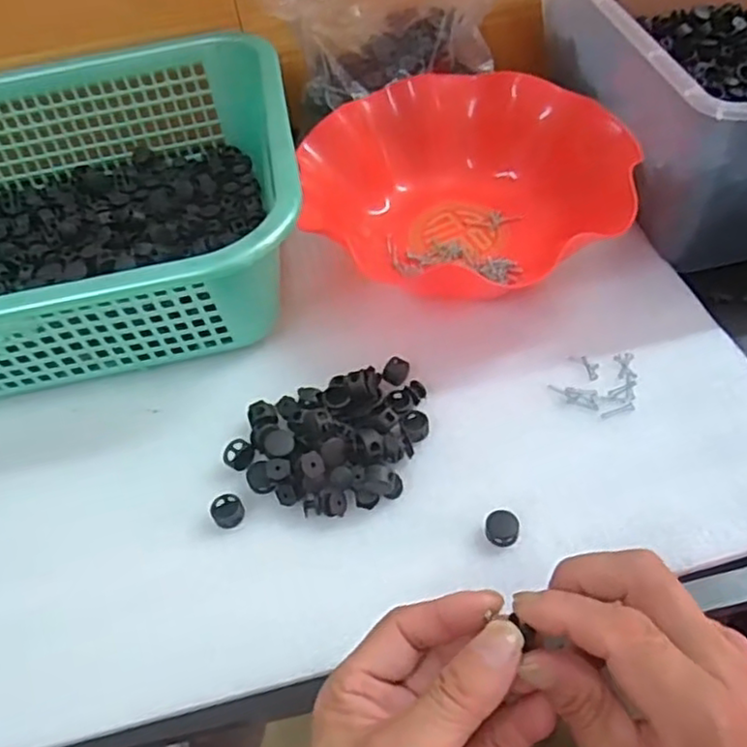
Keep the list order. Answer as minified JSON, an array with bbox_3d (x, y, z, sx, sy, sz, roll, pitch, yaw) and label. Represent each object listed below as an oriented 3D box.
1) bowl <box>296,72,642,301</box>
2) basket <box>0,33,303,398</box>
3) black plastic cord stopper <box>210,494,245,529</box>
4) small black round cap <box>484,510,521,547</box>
[{"bbox_3d":[0.058,-0.138,0.487,0.225,0.062,0.190,-19,53,-9],"label":"bowl"},{"bbox_3d":[-0.247,-0.117,0.480,0.383,0.097,0.290,-11,52,-3],"label":"basket"},{"bbox_3d":[-0.081,0.076,0.369,0.017,0.007,0.018,-24,54,-12],"label":"black plastic cord stopper"},{"bbox_3d":[0.067,0.081,0.350,0.018,0.011,0.016,8,54,12],"label":"small black round cap"}]

